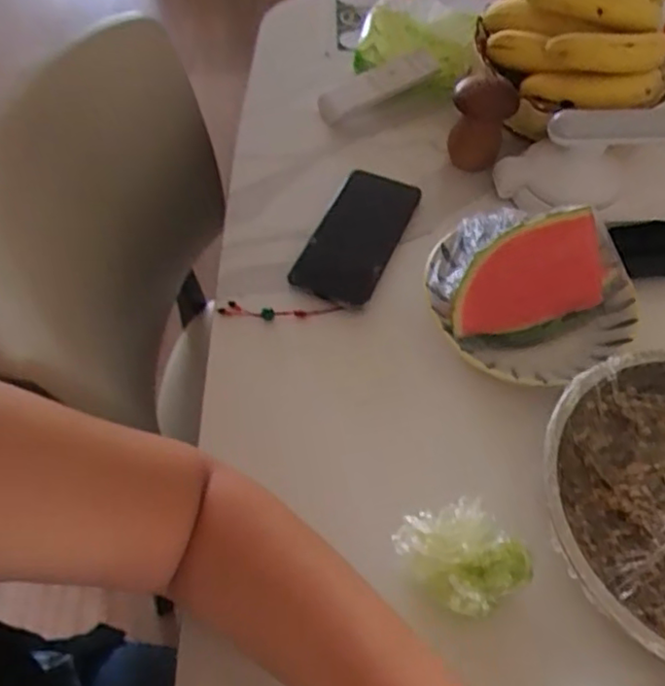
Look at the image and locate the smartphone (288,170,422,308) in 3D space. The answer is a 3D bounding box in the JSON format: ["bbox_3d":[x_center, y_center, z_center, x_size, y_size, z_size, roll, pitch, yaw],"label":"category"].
[{"bbox_3d":[0.026,-0.106,0.609,0.081,0.013,0.164,18,62,19],"label":"smartphone"}]

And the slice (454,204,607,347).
[{"bbox_3d":[0.159,-0.053,0.527,0.129,0.061,0.093,-10,57,-8],"label":"slice"}]

